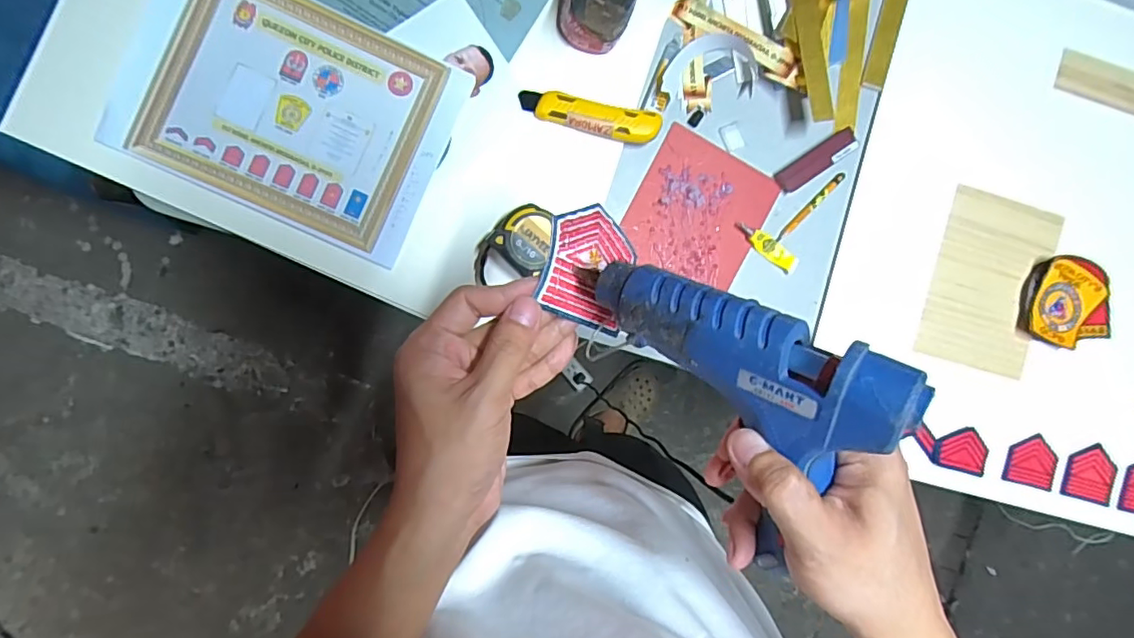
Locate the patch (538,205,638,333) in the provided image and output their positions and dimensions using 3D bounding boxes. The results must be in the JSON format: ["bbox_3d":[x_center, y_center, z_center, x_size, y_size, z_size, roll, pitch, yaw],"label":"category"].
[{"bbox_3d":[0.013,-0.032,0.322,0.059,0.006,0.069,25,72,-35],"label":"patch"}]

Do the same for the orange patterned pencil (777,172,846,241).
[{"bbox_3d":[0.270,-0.124,0.626,0.098,0.010,0.012,-45,95,-4],"label":"orange patterned pencil"}]

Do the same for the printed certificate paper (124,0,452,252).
[{"bbox_3d":[-0.269,-0.208,0.557,0.244,0.005,0.202,24,88,-6],"label":"printed certificate paper"}]

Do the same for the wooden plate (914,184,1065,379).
[{"bbox_3d":[0.483,-0.041,0.644,0.125,0.009,0.193,15,89,-7],"label":"wooden plate"}]

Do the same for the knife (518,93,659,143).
[{"bbox_3d":[0.024,-0.209,0.588,0.144,0.020,0.033,9,90,-7],"label":"knife"}]

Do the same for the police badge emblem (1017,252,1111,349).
[{"bbox_3d":[0.572,-0.020,0.643,0.099,0.025,0.100,3,91,-7],"label":"police badge emblem"}]

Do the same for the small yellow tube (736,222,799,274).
[{"bbox_3d":[0.221,-0.081,0.623,0.079,0.006,0.025,37,87,-6],"label":"small yellow tube"}]

